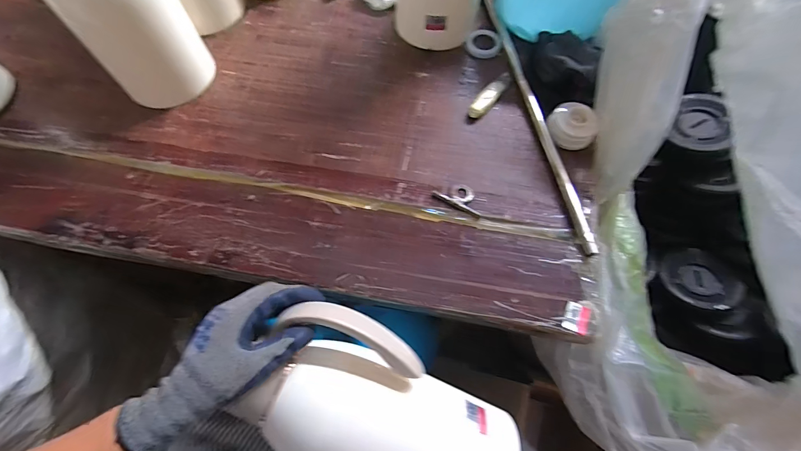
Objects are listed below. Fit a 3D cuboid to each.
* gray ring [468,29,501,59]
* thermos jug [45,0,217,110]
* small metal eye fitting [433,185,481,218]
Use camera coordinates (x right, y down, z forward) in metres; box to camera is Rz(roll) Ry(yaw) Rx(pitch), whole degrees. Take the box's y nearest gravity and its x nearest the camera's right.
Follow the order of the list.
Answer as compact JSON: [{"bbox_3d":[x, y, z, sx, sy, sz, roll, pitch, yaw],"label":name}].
[{"bbox_3d":[0.139,-0.302,0.608,0.055,0.013,0.050,1,69,-2],"label":"gray ring"},{"bbox_3d":[-0.348,-0.278,0.447,0.132,0.244,0.113,-36,74,-15],"label":"thermos jug"},{"bbox_3d":[0.082,-0.041,0.502,0.069,0.004,0.035,27,70,8],"label":"small metal eye fitting"}]

